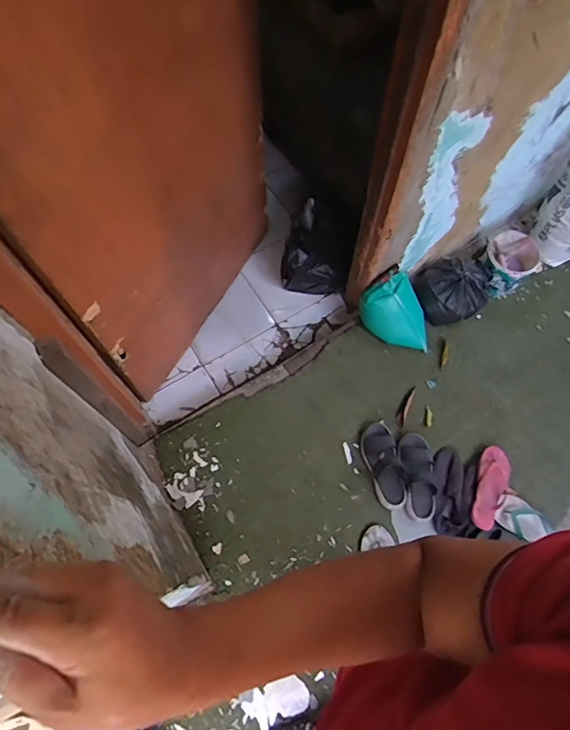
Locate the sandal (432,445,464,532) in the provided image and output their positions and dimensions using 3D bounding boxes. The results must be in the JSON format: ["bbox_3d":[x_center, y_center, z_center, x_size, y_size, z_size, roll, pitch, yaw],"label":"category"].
[{"bbox_3d":[0.467,0.356,1.400,0.076,0.050,0.233,5,67,2],"label":"sandal"}]

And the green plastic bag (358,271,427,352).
[{"bbox_3d":[0.366,-0.158,1.520,0.187,0.146,0.220,-27,70,-11],"label":"green plastic bag"}]

